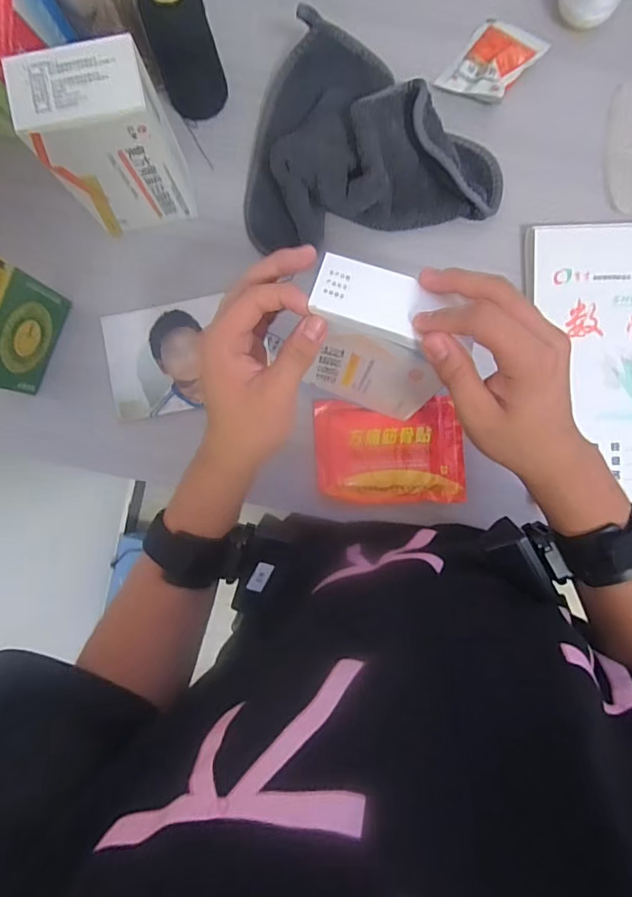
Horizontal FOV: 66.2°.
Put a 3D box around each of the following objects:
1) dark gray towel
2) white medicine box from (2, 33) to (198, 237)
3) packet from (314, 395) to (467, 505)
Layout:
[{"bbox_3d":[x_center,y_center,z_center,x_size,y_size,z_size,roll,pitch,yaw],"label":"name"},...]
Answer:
[{"bbox_3d":[0.045,-0.279,0.430,0.235,0.039,0.181,-10,90,-1],"label":"dark gray towel"},{"bbox_3d":[-0.158,-0.234,0.382,0.094,0.138,0.058,-15,90,-1],"label":"white medicine box"},{"bbox_3d":[0.067,0.003,0.448,0.132,0.008,0.094,-2,87,6],"label":"packet"}]

